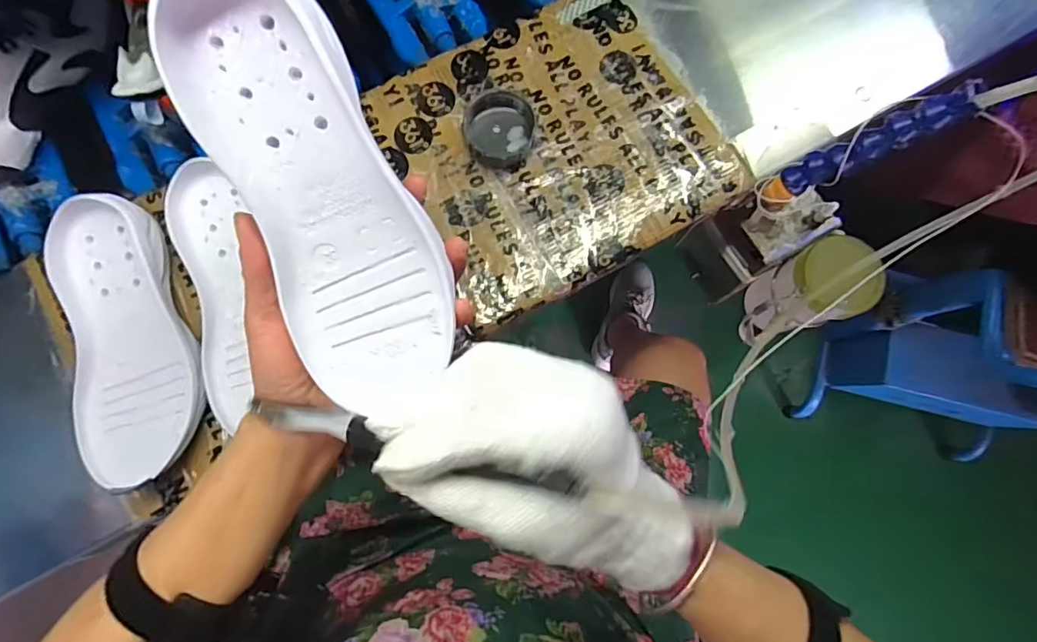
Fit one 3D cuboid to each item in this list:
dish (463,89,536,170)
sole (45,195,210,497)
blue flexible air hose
[{"bbox_3d":[-0.016,-0.164,0.441,0.060,0.024,0.061,0,77,2],"label":"dish"},{"bbox_3d":[-0.299,0.011,0.395,0.091,0.033,0.217,-12,77,-1],"label":"sole"},{"bbox_3d":[0.253,-0.128,0.375,0.016,0.124,0.026,7,75,-28],"label":"blue flexible air hose"}]

